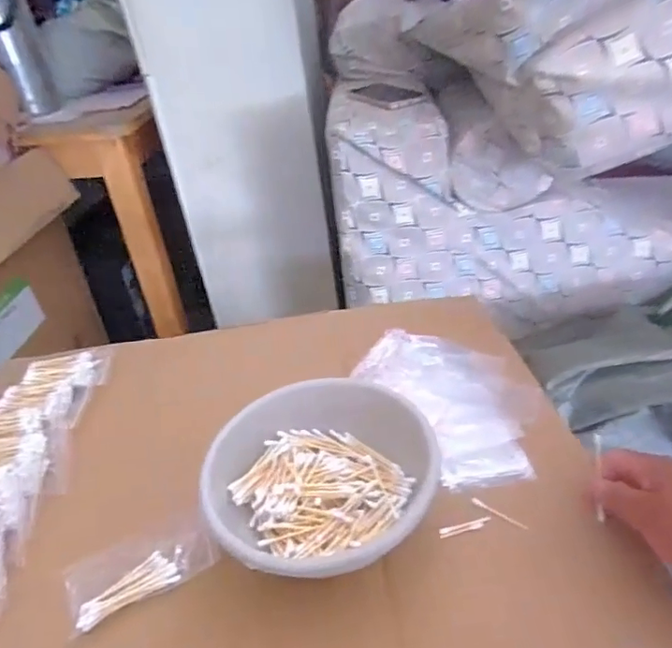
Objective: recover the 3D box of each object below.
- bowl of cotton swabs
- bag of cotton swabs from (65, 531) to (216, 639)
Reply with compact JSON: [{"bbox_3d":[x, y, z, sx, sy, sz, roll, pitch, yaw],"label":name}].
[{"bbox_3d":[-0.014,0.125,0.457,0.186,0.059,0.182,-5,34,3],"label":"bowl of cotton swabs"},{"bbox_3d":[-0.159,0.201,0.434,0.111,0.009,0.053,-21,36,-19],"label":"bag of cotton swabs"}]

